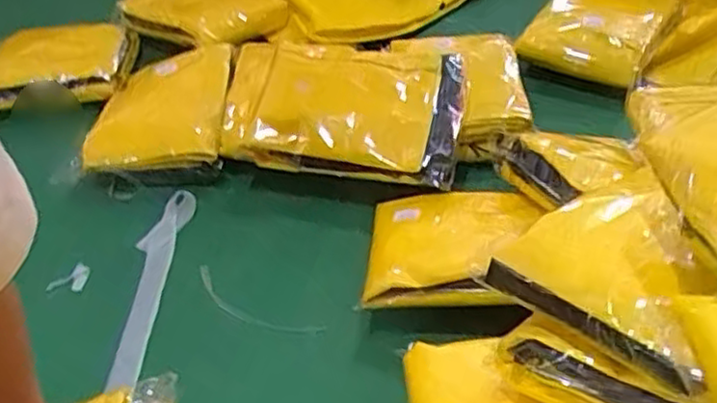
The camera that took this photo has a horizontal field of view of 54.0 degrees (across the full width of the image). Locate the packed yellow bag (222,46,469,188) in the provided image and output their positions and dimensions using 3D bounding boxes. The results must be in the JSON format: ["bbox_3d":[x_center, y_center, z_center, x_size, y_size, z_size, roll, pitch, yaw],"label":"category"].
[{"bbox_3d":[-0.050,-0.172,1.171,0.447,0.107,0.264,8,45,14],"label":"packed yellow bag"}]

